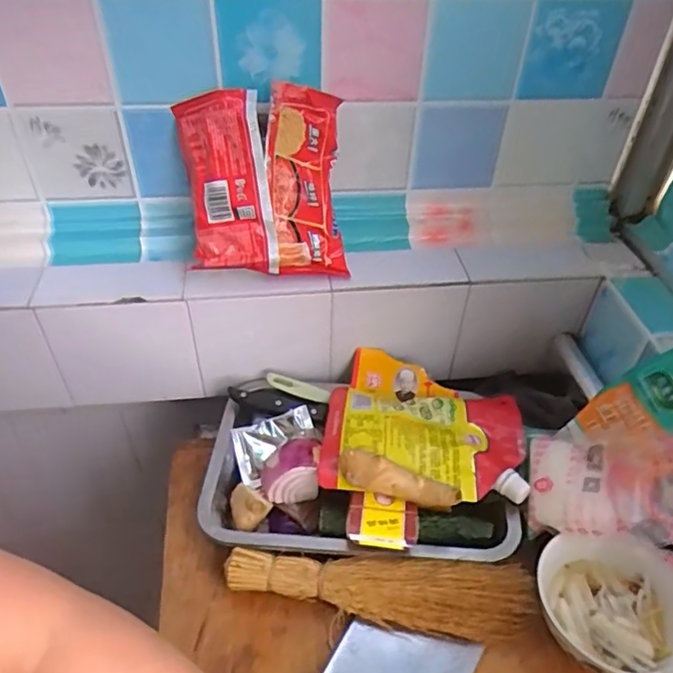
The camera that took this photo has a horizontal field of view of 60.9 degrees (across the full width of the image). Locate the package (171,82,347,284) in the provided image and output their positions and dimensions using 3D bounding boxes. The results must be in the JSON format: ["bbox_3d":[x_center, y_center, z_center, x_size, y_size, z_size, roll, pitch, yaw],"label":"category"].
[{"bbox_3d":[-0.071,-0.148,0.569,0.157,0.179,0.052,-4,14,-10],"label":"package"}]

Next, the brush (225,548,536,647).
[{"bbox_3d":[0.034,0.219,0.493,0.262,0.054,0.048,5,43,3],"label":"brush"}]

